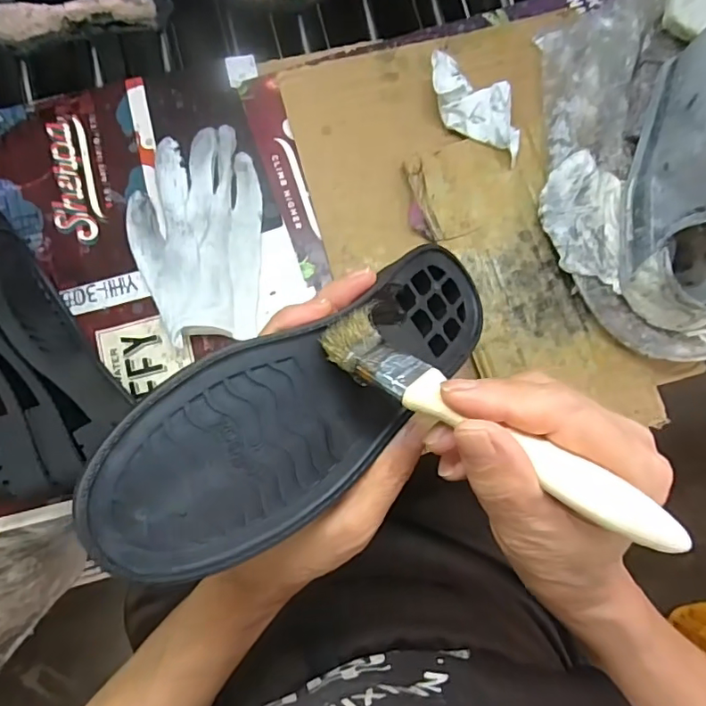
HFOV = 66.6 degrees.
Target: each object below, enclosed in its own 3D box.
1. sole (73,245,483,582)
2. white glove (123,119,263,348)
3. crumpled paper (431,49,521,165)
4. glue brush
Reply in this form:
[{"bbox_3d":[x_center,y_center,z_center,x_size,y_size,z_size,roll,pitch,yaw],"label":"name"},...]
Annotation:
[{"bbox_3d":[-0.011,0.017,0.237,0.209,0.032,0.074,-34,104,-31],"label":"sole"},{"bbox_3d":[-0.120,-0.090,0.411,0.099,0.023,0.162,-8,83,-2],"label":"white glove"},{"bbox_3d":[0.096,-0.190,0.416,0.090,0.032,0.044,31,83,2],"label":"crumpled paper"},{"bbox_3d":[0.048,0.025,0.201,0.144,0.014,0.026,32,83,25],"label":"glue brush"}]

